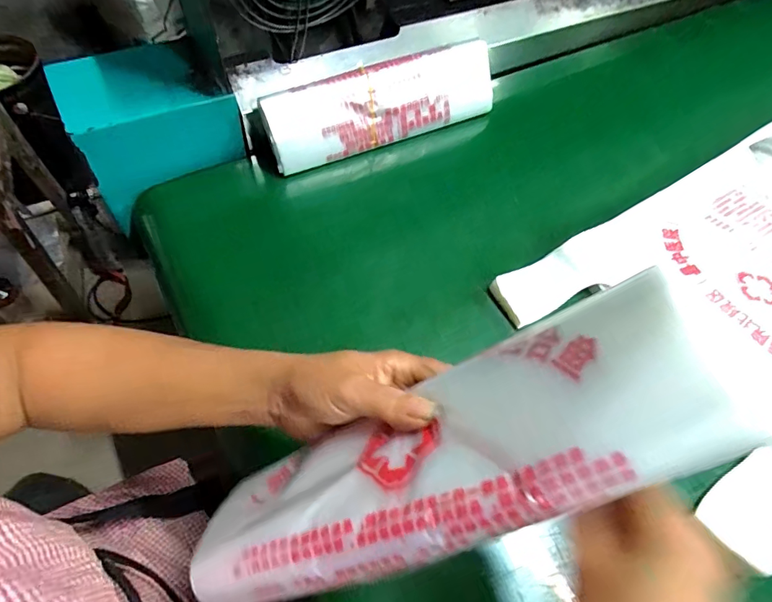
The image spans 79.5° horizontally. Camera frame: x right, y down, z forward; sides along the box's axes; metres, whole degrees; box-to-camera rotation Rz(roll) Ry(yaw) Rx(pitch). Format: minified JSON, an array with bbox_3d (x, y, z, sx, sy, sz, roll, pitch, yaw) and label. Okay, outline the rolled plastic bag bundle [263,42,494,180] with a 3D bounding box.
[{"bbox_3d":[0.000,-0.245,0.578,0.304,0.071,0.067,-22,62,-18],"label":"rolled plastic bag bundle"}]

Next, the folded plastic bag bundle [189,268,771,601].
[{"bbox_3d":[0.012,0.087,0.240,0.287,0.036,0.083,-31,57,22],"label":"folded plastic bag bundle"}]

